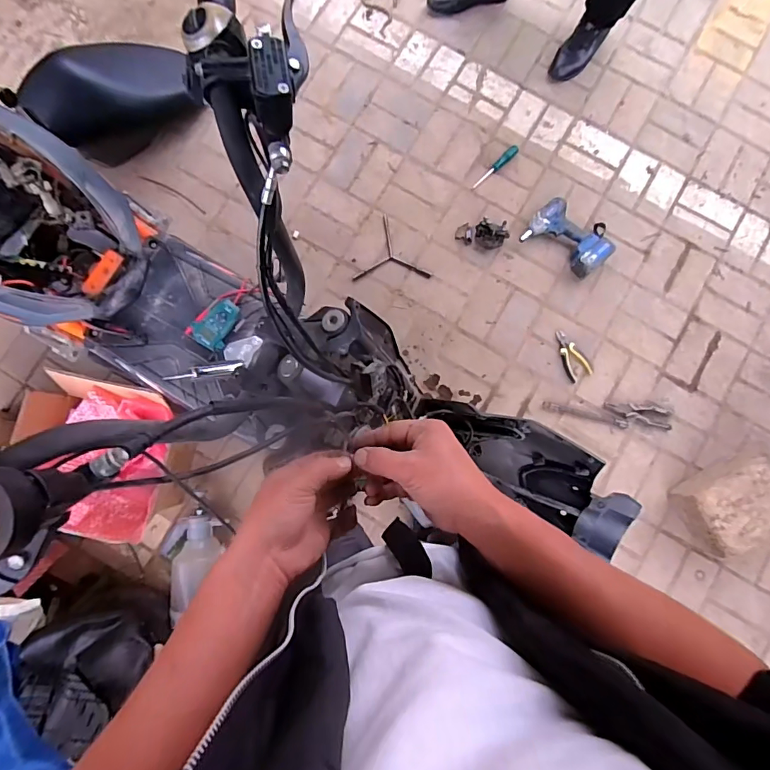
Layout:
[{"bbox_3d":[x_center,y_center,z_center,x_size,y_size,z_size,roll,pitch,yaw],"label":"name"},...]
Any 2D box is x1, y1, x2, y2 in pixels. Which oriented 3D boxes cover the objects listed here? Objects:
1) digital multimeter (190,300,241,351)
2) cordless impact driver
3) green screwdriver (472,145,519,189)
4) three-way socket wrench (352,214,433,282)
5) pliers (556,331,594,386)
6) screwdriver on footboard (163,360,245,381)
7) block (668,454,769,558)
[{"bbox_3d":[-0.384,-0.141,1.050,0.069,0.031,0.114,32,83,3],"label":"digital multimeter"},{"bbox_3d":[0.583,-0.465,1.430,0.262,0.084,0.207,36,85,2],"label":"cordless impact driver"},{"bbox_3d":[0.352,-0.696,1.477,0.181,0.036,0.030,-41,87,-4],"label":"green screwdriver"},{"bbox_3d":[-0.007,-0.388,1.470,0.209,0.015,0.250,-36,87,-4],"label":"three-way socket wrench"},{"bbox_3d":[0.573,-0.093,1.421,0.083,0.014,0.162,-29,87,-3],"label":"pliers"},{"bbox_3d":[-0.416,-0.032,1.058,0.183,0.021,0.034,-8,83,-2],"label":"screwdriver on footboard"},{"bbox_3d":[1.069,0.361,1.437,0.299,0.172,0.241,-28,84,-4],"label":"block"}]

